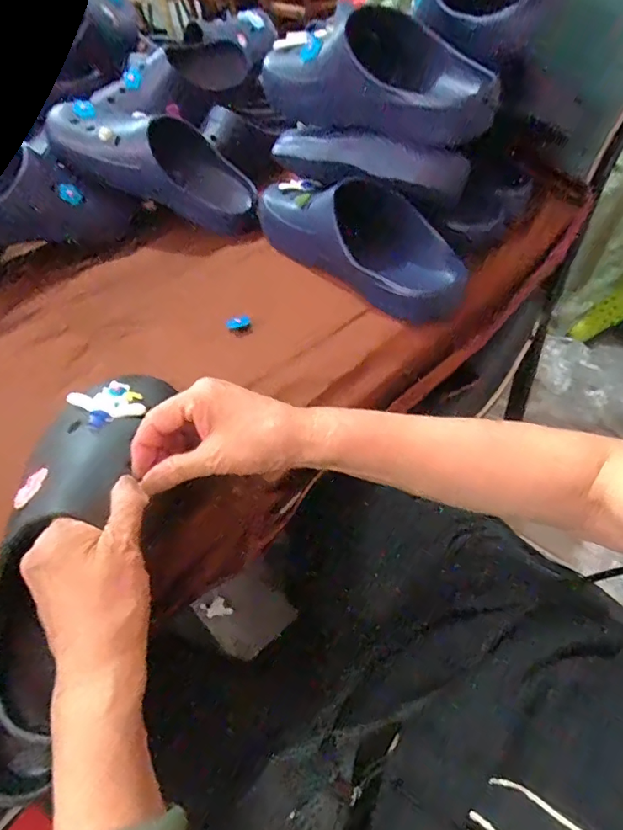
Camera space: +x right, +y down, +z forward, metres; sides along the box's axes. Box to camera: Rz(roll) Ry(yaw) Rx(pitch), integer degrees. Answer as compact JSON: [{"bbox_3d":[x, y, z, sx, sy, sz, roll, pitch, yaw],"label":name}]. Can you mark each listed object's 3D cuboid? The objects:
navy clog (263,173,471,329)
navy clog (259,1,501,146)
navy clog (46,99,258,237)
[{"bbox_3d":[0.046,-0.214,0.557,0.107,0.092,0.282,-39,57,-24],"label":"navy clog"},{"bbox_3d":[0.067,-0.364,0.516,0.119,0.077,0.254,-38,56,-23],"label":"navy clog"},{"bbox_3d":[-0.200,-0.338,0.640,0.281,0.088,0.097,23,52,-9],"label":"navy clog"}]

